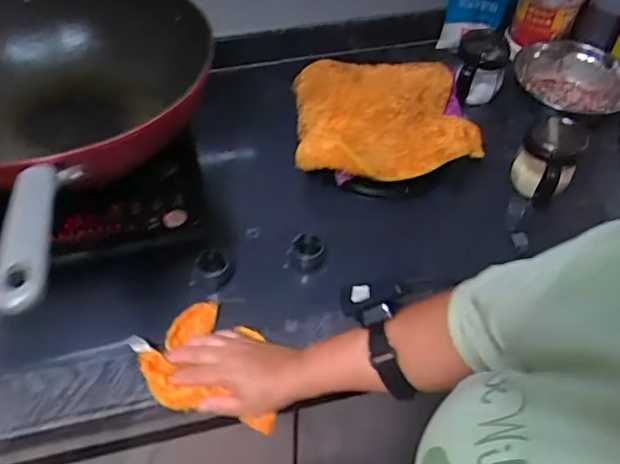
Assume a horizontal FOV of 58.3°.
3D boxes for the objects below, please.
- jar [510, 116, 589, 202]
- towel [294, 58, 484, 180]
[{"bbox_3d":[0.310,-0.095,0.725,0.072,0.098,0.072,1,50,-1],"label":"jar"},{"bbox_3d":[0.102,-0.160,0.756,0.232,0.071,0.180,1,49,-4],"label":"towel"}]

